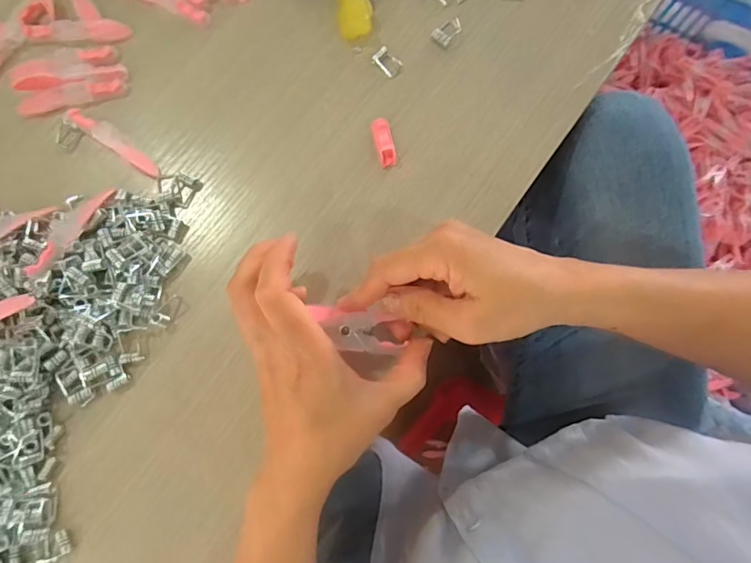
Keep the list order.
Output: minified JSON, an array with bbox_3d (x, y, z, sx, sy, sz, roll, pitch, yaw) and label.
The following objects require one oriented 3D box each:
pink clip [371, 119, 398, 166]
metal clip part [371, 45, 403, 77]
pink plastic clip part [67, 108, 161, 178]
[{"bbox_3d":[0.006,-0.100,0.336,0.013,0.009,0.035,-12,79,-3],"label":"pink clip"},{"bbox_3d":[0.009,-0.164,0.348,0.021,0.004,0.015,41,81,7],"label":"metal clip part"},{"bbox_3d":[-0.187,-0.101,0.335,0.078,0.006,0.014,35,80,6],"label":"pink plastic clip part"}]

